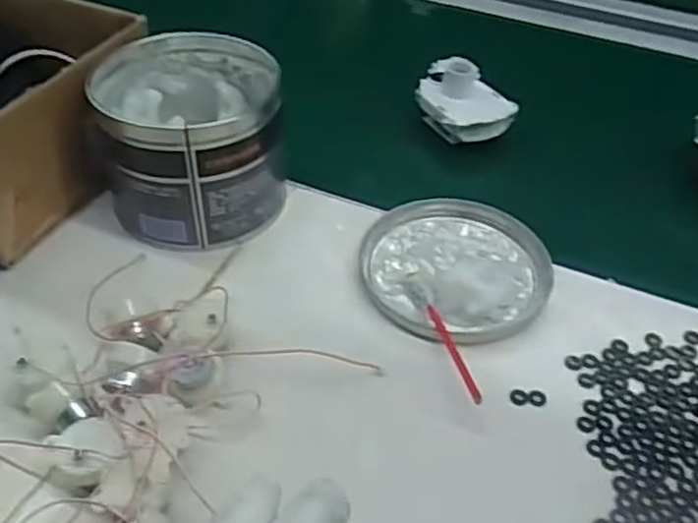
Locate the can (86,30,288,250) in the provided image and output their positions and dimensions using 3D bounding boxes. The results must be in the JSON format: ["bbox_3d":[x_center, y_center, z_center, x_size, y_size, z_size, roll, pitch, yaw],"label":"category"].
[{"bbox_3d":[-0.113,-0.091,0.491,0.118,0.102,0.129,2,44,-2],"label":"can"}]

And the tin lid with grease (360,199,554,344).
[{"bbox_3d":[0.074,-0.001,0.475,0.124,0.019,0.126,2,44,-2],"label":"tin lid with grease"}]

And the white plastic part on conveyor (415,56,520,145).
[{"bbox_3d":[0.097,-0.141,0.598,0.060,0.048,0.086,-19,48,-22],"label":"white plastic part on conveyor"}]

